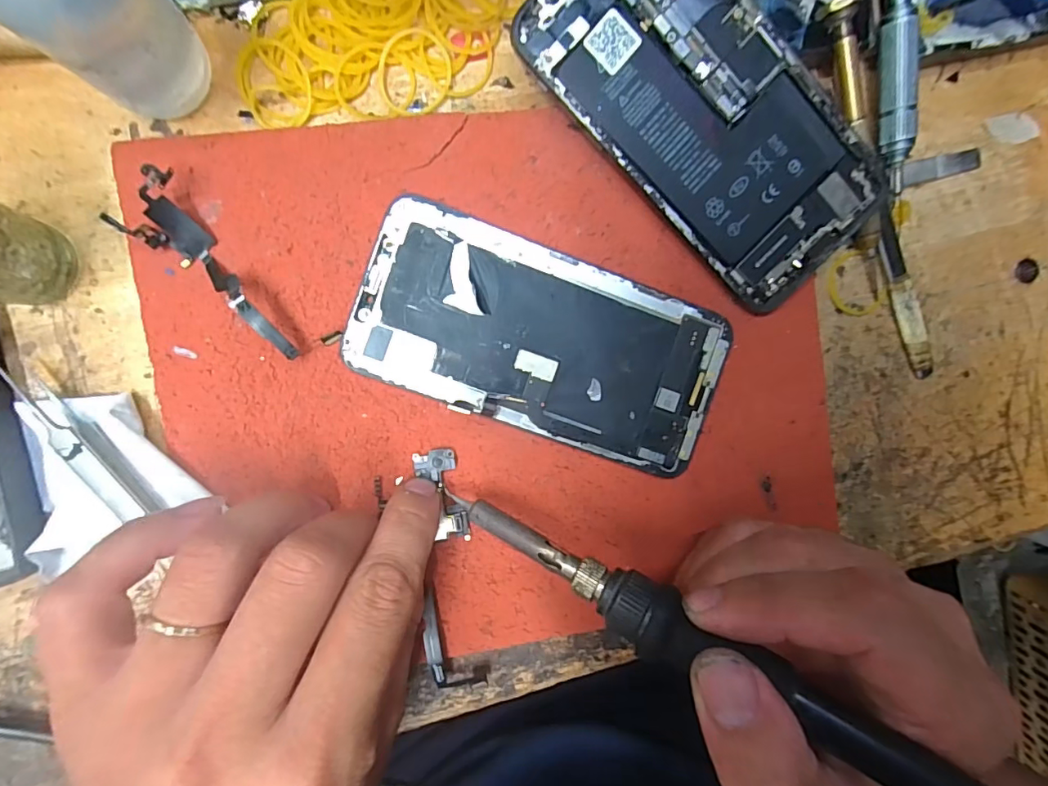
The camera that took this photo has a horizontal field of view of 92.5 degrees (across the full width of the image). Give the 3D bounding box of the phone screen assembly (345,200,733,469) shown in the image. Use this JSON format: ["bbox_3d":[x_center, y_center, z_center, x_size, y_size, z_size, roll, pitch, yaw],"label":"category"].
[{"bbox_3d":[0.009,-0.020,0.192,0.139,0.004,0.070,19,91,-8],"label":"phone screen assembly"}]

